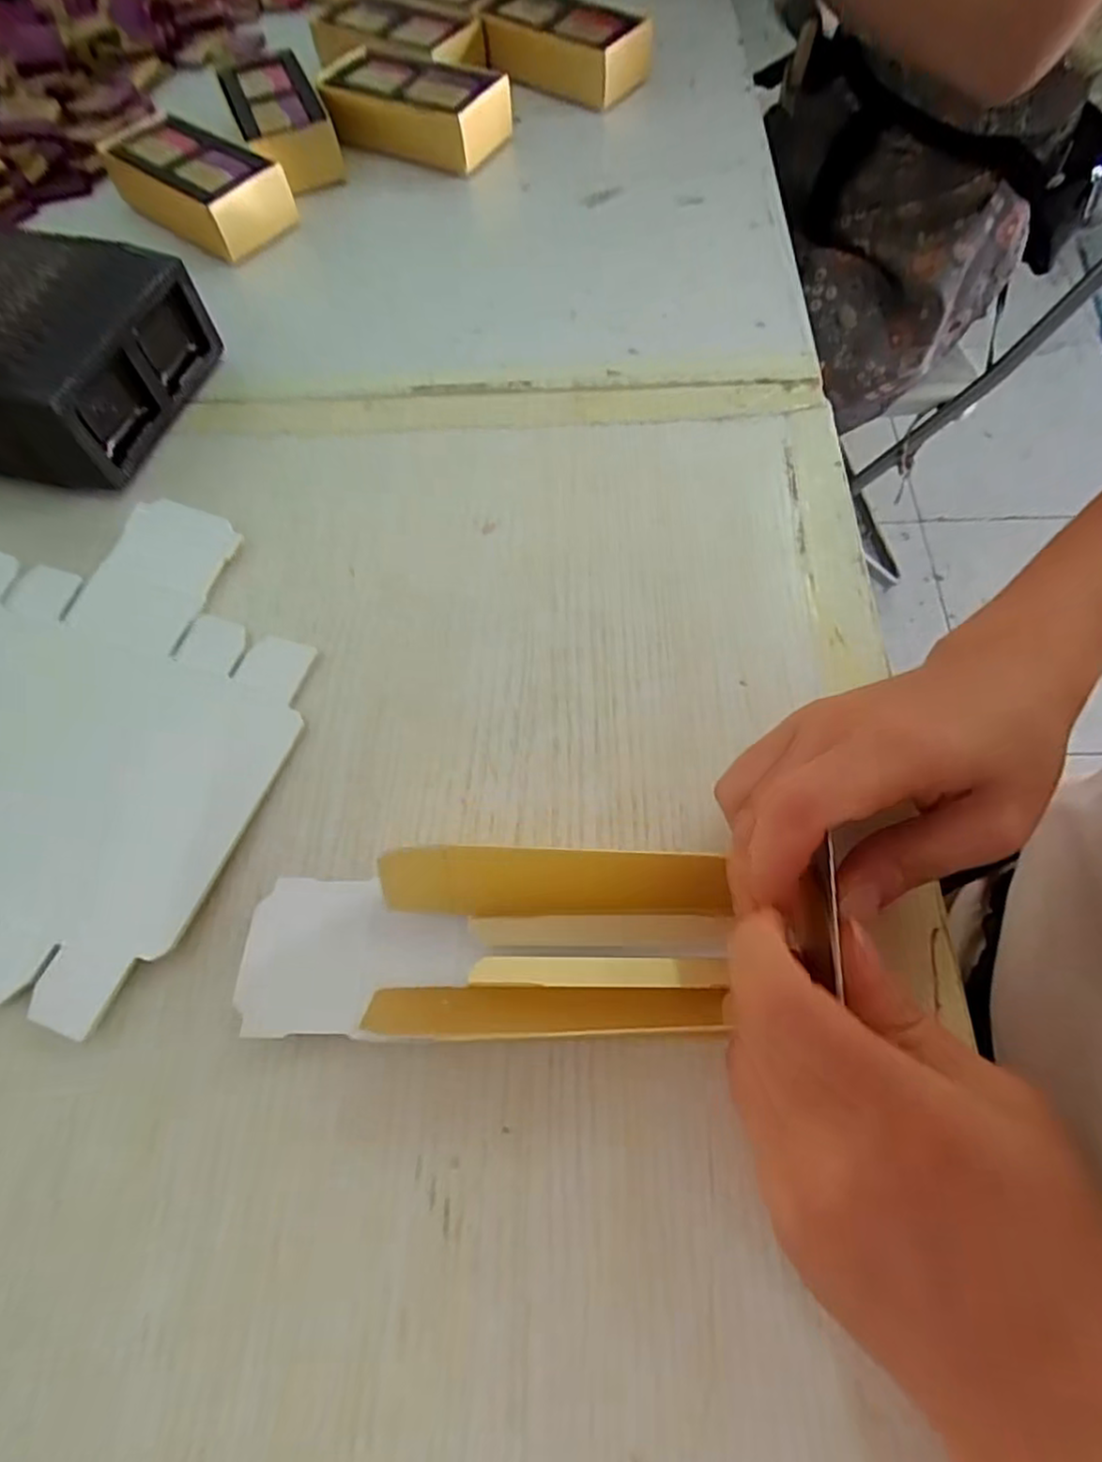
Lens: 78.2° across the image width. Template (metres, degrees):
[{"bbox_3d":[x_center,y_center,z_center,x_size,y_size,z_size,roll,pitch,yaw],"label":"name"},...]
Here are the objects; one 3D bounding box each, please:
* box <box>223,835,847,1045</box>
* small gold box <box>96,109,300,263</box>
[{"bbox_3d":[-0.006,0.067,0.215,0.190,0.032,0.055,-6,64,9],"label":"box"},{"bbox_3d":[-0.218,-0.339,0.420,0.123,0.033,0.056,36,72,18],"label":"small gold box"}]

